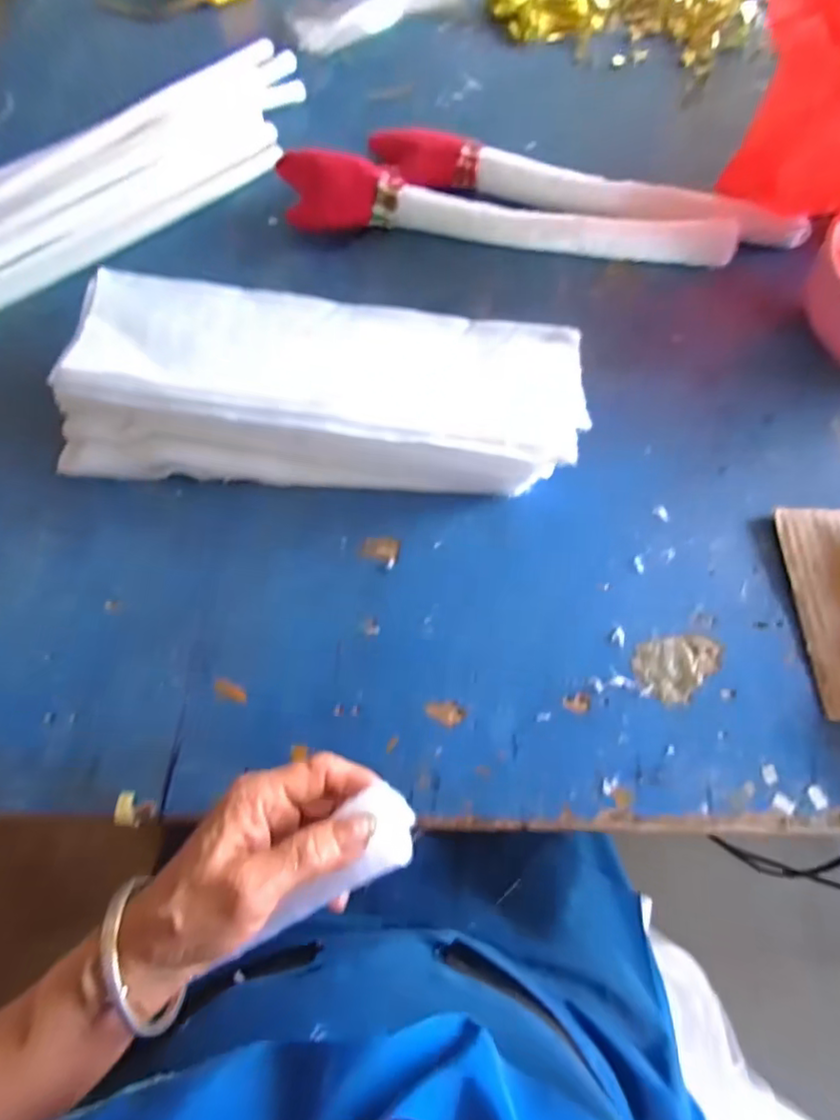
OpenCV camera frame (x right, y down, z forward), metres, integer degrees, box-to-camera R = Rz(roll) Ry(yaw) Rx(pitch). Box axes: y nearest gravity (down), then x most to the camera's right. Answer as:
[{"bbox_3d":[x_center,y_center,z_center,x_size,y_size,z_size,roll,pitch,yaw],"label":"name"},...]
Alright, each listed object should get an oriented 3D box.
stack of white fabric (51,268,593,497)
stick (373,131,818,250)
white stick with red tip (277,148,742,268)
[{"bbox_3d":[-0.073,-0.113,0.409,0.366,0.070,0.148,8,68,3],"label":"stack of white fabric"},{"bbox_3d":[0.146,-0.327,0.503,0.388,0.034,0.055,10,68,4],"label":"stick"},{"bbox_3d":[0.074,-0.297,0.491,0.396,0.036,0.050,11,68,4],"label":"white stick with red tip"}]

